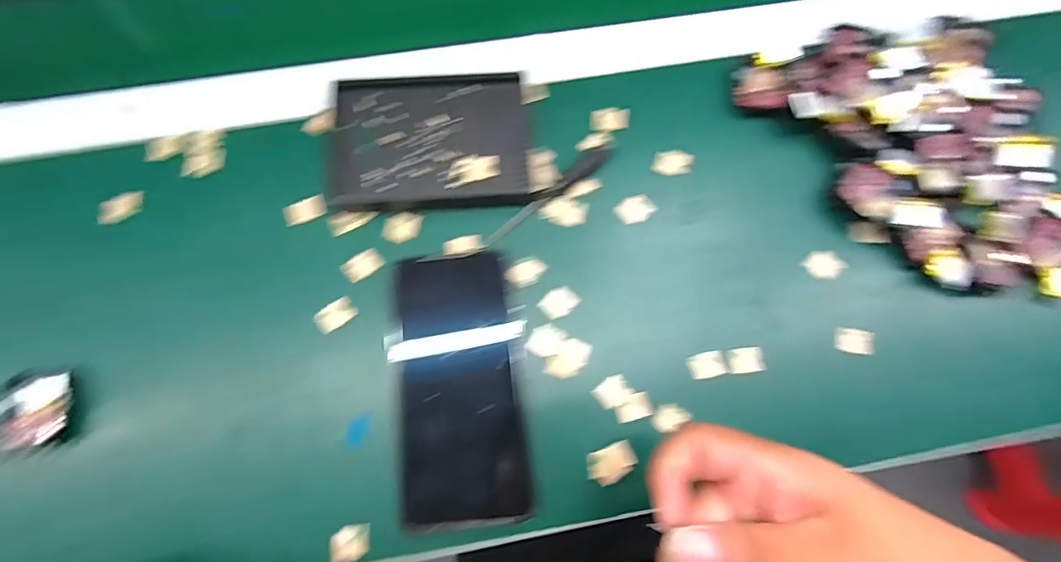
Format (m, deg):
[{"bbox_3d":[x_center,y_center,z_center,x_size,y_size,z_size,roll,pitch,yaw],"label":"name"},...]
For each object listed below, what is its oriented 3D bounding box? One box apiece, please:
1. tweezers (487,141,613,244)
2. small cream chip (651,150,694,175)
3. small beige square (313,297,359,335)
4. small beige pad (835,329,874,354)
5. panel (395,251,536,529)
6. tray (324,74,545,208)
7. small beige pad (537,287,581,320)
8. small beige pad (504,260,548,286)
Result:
[{"bbox_3d":[0.014,-0.060,0.329,0.112,0.005,0.012,-40,81,-8],"label":"tweezers"},{"bbox_3d":[0.101,-0.085,0.338,0.029,0.004,0.017,-4,78,-1],"label":"small cream chip"},{"bbox_3d":[-0.127,0.022,0.311,0.026,0.007,0.014,-36,80,-8],"label":"small beige square"},{"bbox_3d":[0.212,0.039,0.312,0.022,0.007,0.015,11,78,2],"label":"small beige pad"},{"bbox_3d":[-0.043,0.064,0.295,0.072,0.016,0.158,-6,78,-2],"label":"panel"},{"bbox_3d":[-0.067,-0.096,0.329,0.131,0.017,0.091,-4,78,-1],"label":"tray"},{"bbox_3d":[0.019,0.014,0.314,0.018,0.004,0.024,44,81,8],"label":"small beige pad"},{"bbox_3d":[-0.003,-0.005,0.320,0.028,0.004,0.016,-13,78,-3],"label":"small beige pad"}]

